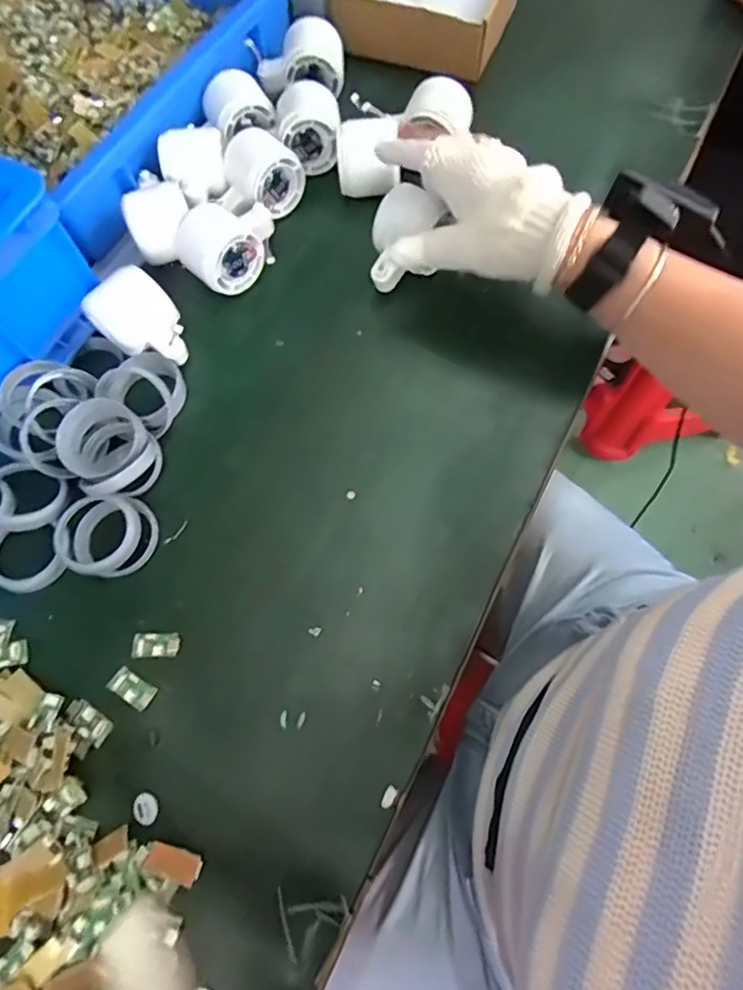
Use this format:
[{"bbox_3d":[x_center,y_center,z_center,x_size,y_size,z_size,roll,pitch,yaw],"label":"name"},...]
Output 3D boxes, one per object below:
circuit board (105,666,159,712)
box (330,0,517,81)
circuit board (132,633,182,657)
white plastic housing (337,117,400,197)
[{"bbox_3d":[-0.160,0.129,0.358,0.032,0.005,0.016,28,73,11],"label":"circuit board"},{"bbox_3d":[0.056,-0.520,0.562,0.170,0.050,0.147,21,72,9],"label":"box"},{"bbox_3d":[-0.149,0.103,0.370,0.032,0.004,0.016,-2,70,1],"label":"circuit board"},{"bbox_3d":[-0.003,-0.307,0.487,0.055,0.041,0.046,6,70,4],"label":"white plastic housing"}]

